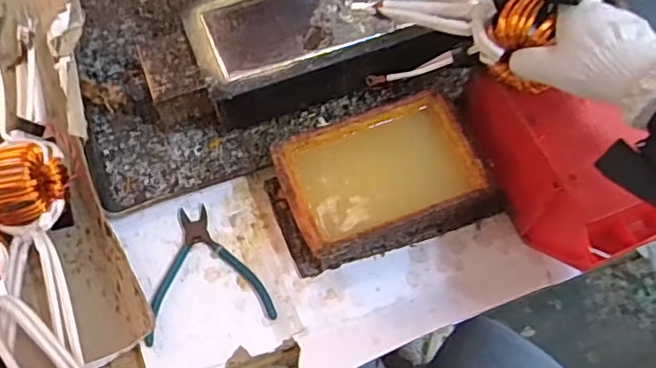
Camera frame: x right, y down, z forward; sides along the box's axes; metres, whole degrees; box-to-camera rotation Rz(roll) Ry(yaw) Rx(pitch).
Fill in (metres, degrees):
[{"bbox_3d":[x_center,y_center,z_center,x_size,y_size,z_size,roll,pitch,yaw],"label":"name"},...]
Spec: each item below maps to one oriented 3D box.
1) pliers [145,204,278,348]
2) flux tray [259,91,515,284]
[{"bbox_3d":[-0.127,0.086,0.606,0.126,0.008,0.135,-10,65,-5],"label":"pliers"},{"bbox_3d":[0.052,-0.002,0.612,0.217,0.066,0.137,-20,66,-10],"label":"flux tray"}]

